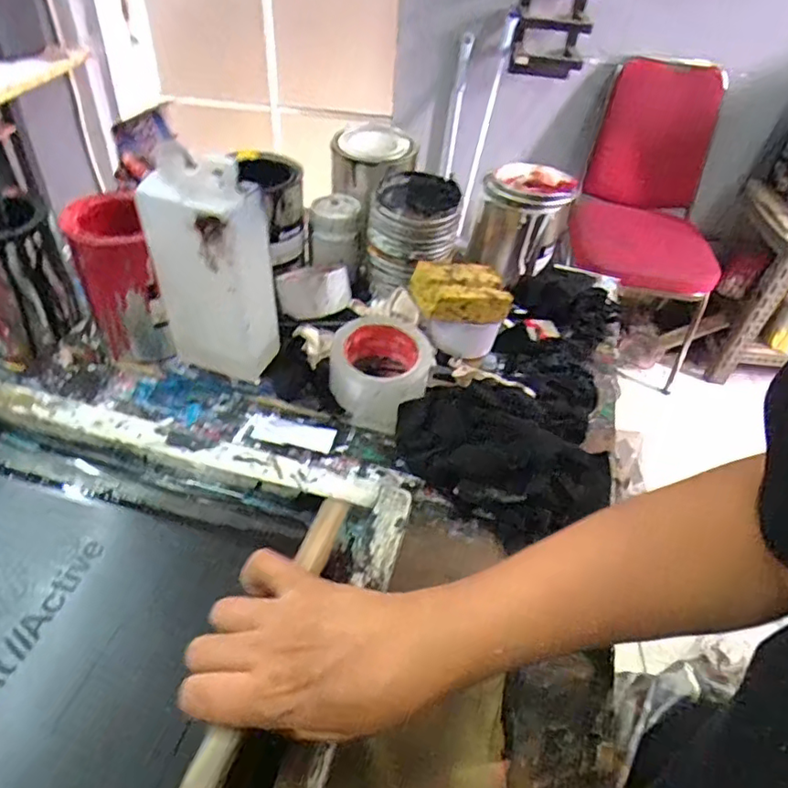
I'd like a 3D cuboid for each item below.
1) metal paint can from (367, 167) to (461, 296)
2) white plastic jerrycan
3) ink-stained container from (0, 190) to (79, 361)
[{"bbox_3d":[0.023,-0.195,0.702,0.101,0.112,0.098,3,43,-3],"label":"metal paint can"},{"bbox_3d":[-0.171,-0.110,0.568,0.101,0.237,0.065,18,44,13],"label":"white plastic jerrycan"},{"bbox_3d":[-0.404,-0.122,0.621,0.097,0.148,0.094,-21,49,-26],"label":"ink-stained container"}]

